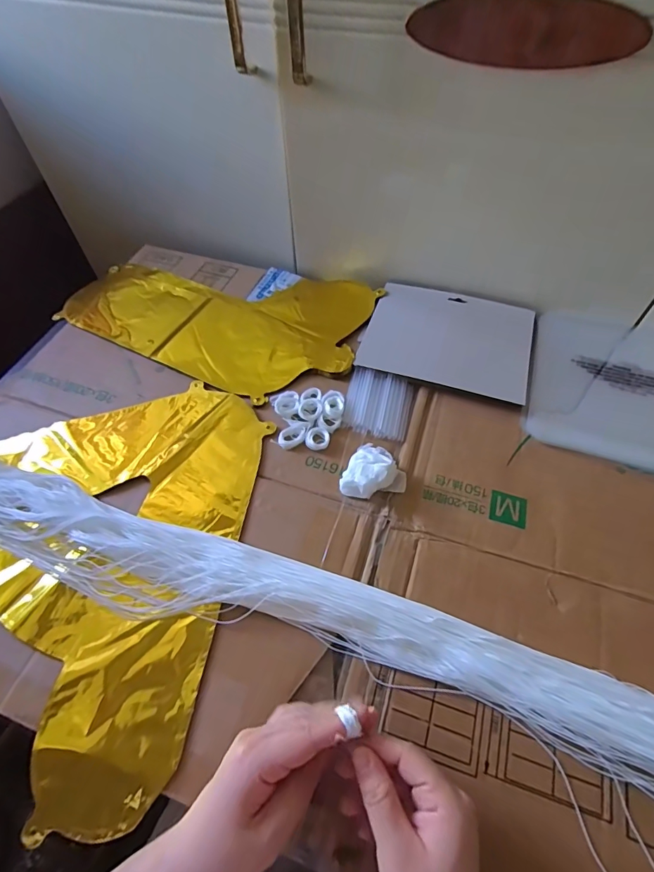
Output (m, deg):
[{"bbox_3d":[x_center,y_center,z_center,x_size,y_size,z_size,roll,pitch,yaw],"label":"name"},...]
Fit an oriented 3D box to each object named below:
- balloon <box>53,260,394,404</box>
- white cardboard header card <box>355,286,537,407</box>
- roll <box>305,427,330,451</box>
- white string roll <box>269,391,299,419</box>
[{"bbox_3d":[-0.148,-0.161,0.567,0.388,0.014,0.218,18,59,12],"label":"balloon"},{"bbox_3d":[0.144,-0.120,0.512,0.185,0.010,0.148,15,58,10],"label":"white cardboard header card"},{"bbox_3d":[-0.010,0.003,0.452,0.025,0.007,0.025,0,57,1],"label":"roll"},{"bbox_3d":[-0.044,-0.036,0.474,0.030,0.005,0.036,-26,60,-15],"label":"white string roll"}]

